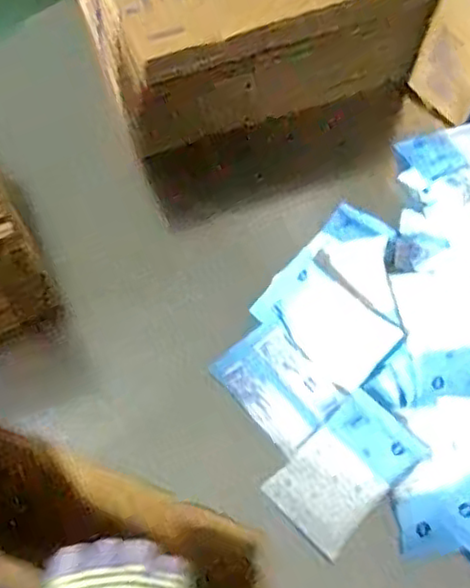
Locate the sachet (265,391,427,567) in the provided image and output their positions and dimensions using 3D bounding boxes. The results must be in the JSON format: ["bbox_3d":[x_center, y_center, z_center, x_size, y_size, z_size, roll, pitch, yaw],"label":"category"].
[{"bbox_3d":[0.100,0.158,0.611,0.131,0.024,0.083,-41,71,-17],"label":"sachet"}]

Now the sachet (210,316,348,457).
[{"bbox_3d":[0.043,0.087,0.658,0.082,0.013,0.115,-38,70,-16],"label":"sachet"}]

